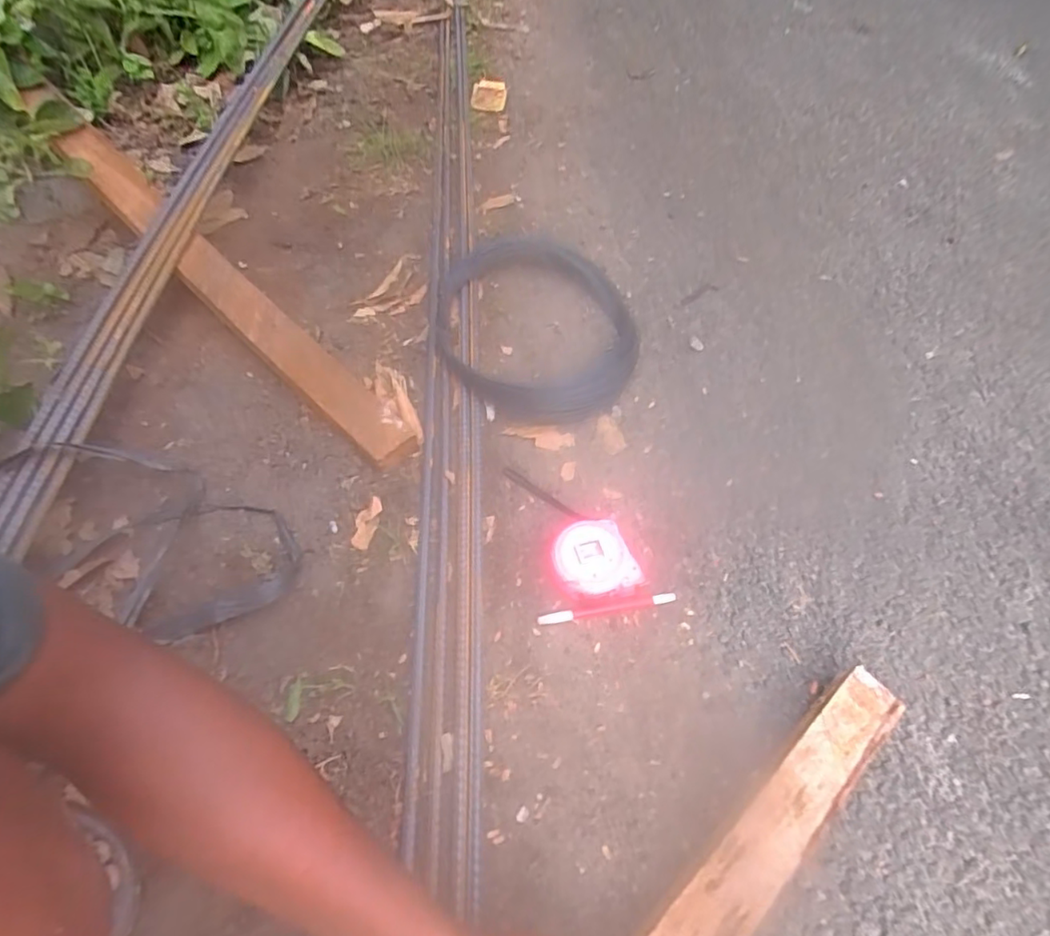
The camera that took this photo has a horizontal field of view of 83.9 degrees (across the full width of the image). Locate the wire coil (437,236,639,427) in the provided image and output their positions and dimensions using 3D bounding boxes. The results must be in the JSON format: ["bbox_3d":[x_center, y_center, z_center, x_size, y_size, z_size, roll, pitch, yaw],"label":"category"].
[{"bbox_3d":[0.019,-0.213,0.838,0.275,0.038,0.371,1,58,-1],"label":"wire coil"}]

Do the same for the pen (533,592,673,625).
[{"bbox_3d":[0.086,0.148,0.616,0.145,0.009,0.011,-8,59,-6],"label":"pen"}]

